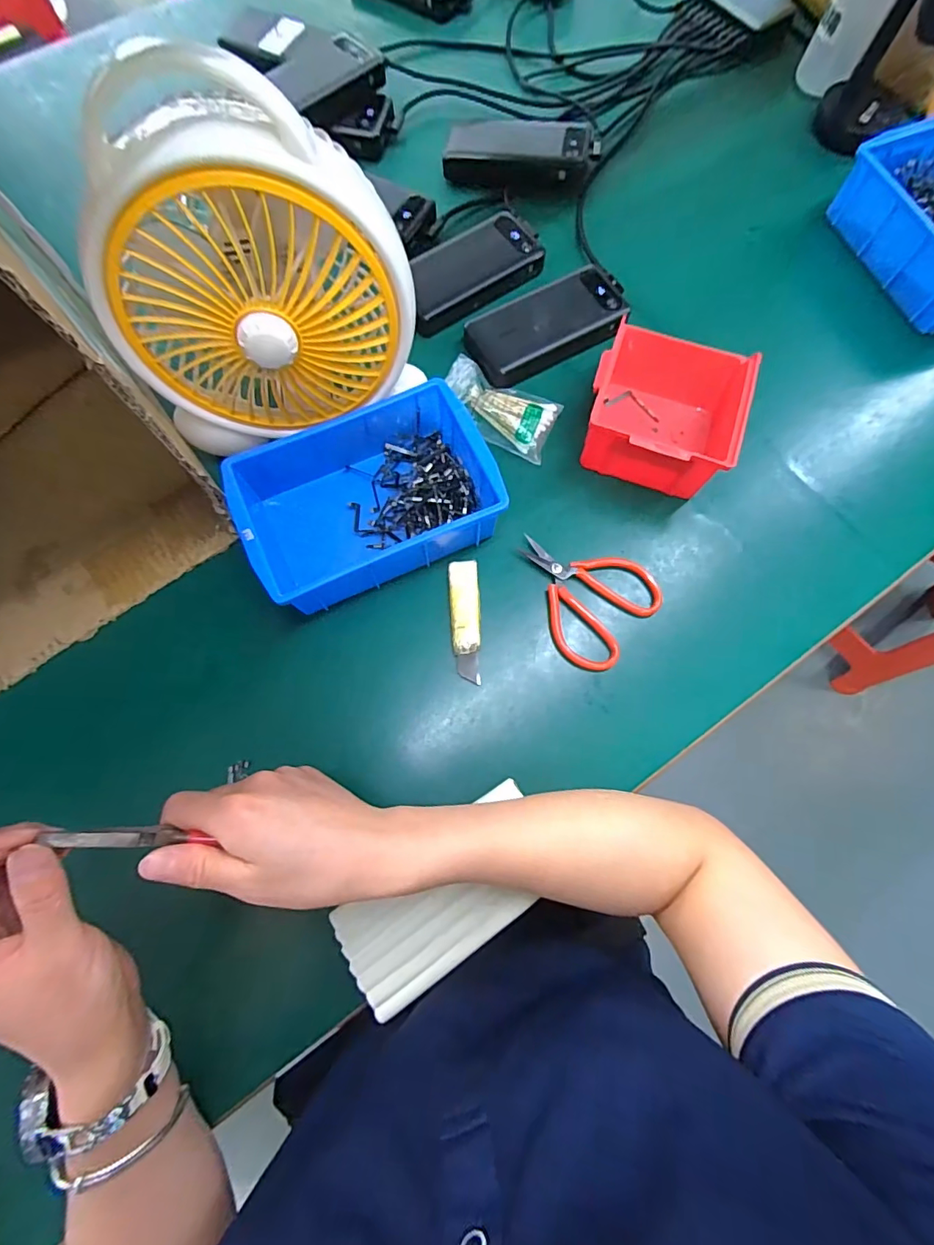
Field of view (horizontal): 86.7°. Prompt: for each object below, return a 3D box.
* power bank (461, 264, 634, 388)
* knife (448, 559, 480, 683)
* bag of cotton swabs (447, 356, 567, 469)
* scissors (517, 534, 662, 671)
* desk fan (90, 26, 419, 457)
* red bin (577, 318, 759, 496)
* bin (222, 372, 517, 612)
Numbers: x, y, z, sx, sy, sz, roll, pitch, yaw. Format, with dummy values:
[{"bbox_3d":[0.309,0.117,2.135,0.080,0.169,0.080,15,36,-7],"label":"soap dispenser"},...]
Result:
[{"bbox_3d":[0.079,-0.292,0.486,0.155,0.022,0.077,-27,77,-8],"label":"power bank"},{"bbox_3d":[-0.001,-0.002,0.420,0.025,0.006,0.105,-3,75,-2],"label":"knife"},{"bbox_3d":[0.028,-0.198,0.460,0.108,0.018,0.069,25,76,5],"label":"bag of cotton swabs"},{"bbox_3d":[0.099,-0.013,0.424,0.122,0.019,0.095,17,75,3],"label":"scissors"},{"bbox_3d":[-0.142,-0.230,0.359,0.201,0.234,0.088,-8,75,-3],"label":"desk fan"},{"bbox_3d":[0.174,-0.193,0.441,0.123,0.061,0.139,19,75,4],"label":"red bin"},{"bbox_3d":[-0.084,-0.105,0.413,0.195,0.058,0.134,-25,77,-7],"label":"bin"}]

